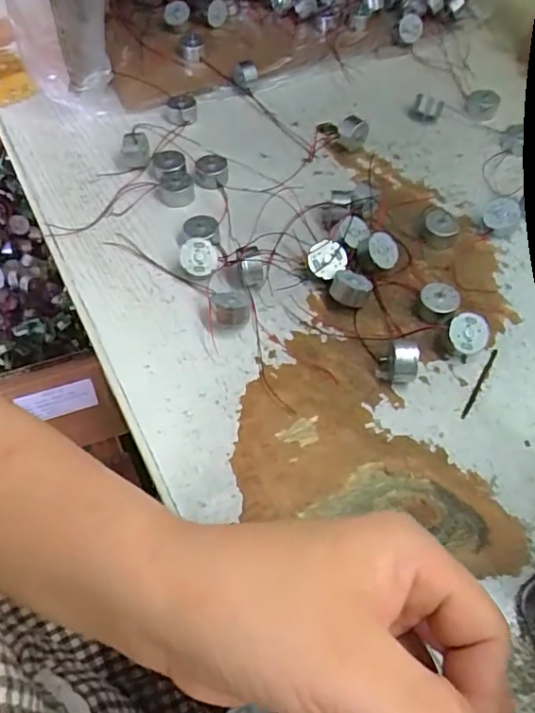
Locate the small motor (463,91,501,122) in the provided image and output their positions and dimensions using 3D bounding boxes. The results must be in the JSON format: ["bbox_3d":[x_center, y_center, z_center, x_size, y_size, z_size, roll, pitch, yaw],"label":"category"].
[{"bbox_3d":[0.178,-0.209,0.447,0.023,0.017,0.020,-1,56,0],"label":"small motor"}]

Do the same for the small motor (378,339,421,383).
[{"bbox_3d":[0.073,0.001,0.300,0.015,0.026,0.024,-16,56,-13],"label":"small motor"}]

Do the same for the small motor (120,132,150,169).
[{"bbox_3d":[-0.098,-0.152,0.400,0.021,0.022,0.015,-13,56,-11],"label":"small motor"}]

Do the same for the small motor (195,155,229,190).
[{"bbox_3d":[-0.041,-0.135,0.394,0.024,0.013,0.020,-5,55,-5],"label":"small motor"}]

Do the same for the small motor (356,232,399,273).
[{"bbox_3d":[0.071,-0.066,0.347,0.023,0.015,0.023,-6,88,-26],"label":"small motor"}]

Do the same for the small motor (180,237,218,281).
[{"bbox_3d":[-0.043,-0.062,0.343,0.024,0.011,0.024,35,80,-7],"label":"small motor"}]

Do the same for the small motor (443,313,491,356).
[{"bbox_3d":[0.113,-0.013,0.312,0.025,0.015,0.025,1,86,-10],"label":"small motor"}]

